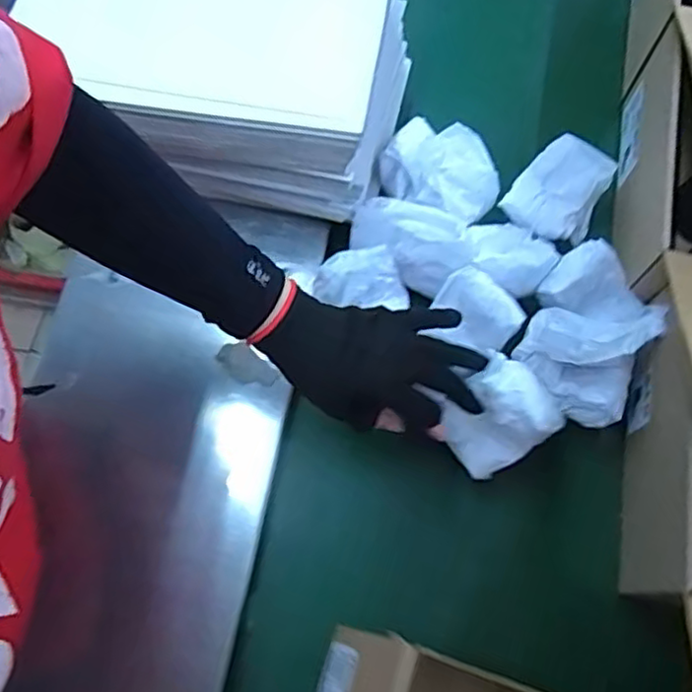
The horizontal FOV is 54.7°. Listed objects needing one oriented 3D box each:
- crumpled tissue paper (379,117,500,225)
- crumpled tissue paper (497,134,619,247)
[{"bbox_3d":[0.096,-0.166,0.627,0.099,0.046,0.079,30,73,9],"label":"crumpled tissue paper"},{"bbox_3d":[0.204,-0.146,0.648,0.084,0.042,0.105,35,74,11],"label":"crumpled tissue paper"}]

